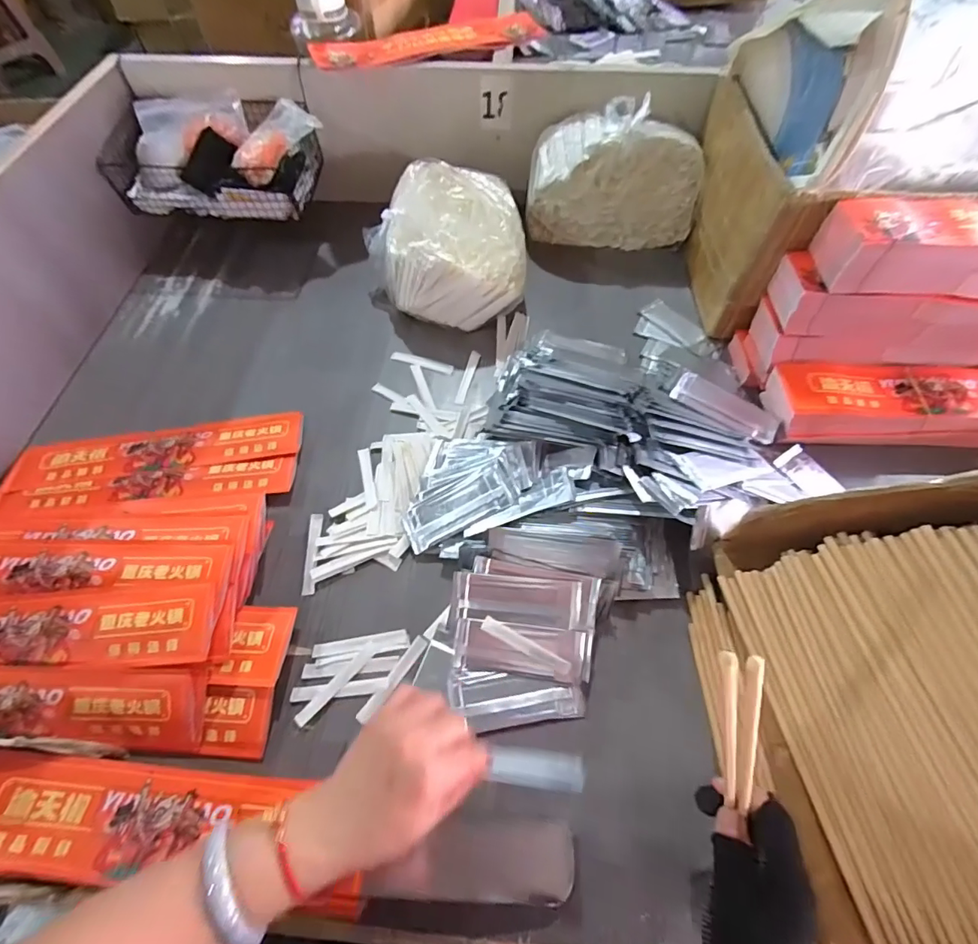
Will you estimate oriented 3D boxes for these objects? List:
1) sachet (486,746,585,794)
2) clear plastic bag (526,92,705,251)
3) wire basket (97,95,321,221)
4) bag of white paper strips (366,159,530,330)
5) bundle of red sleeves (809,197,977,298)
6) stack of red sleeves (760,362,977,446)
[{"bbox_3d":[0.038,0.232,0.379,0.074,0.004,0.026,11,62,-5],"label":"sachet"},{"bbox_3d":[0.190,-0.450,0.745,0.253,0.165,0.086,5,61,3],"label":"clear plastic bag"},{"bbox_3d":[-0.398,-0.475,0.725,0.298,0.102,0.144,2,61,1],"label":"wire basket"},{"bbox_3d":[-0.064,-0.336,0.700,0.219,0.096,0.257,-6,61,-3],"label":"bag of white paper strips"},{"bbox_3d":[0.540,-0.236,0.517,0.346,0.072,0.085,2,61,1],"label":"bundle of red sleeves"},{"bbox_3d":[0.527,-0.081,0.594,0.350,0.057,0.105,-1,61,0],"label":"stack of red sleeves"}]

